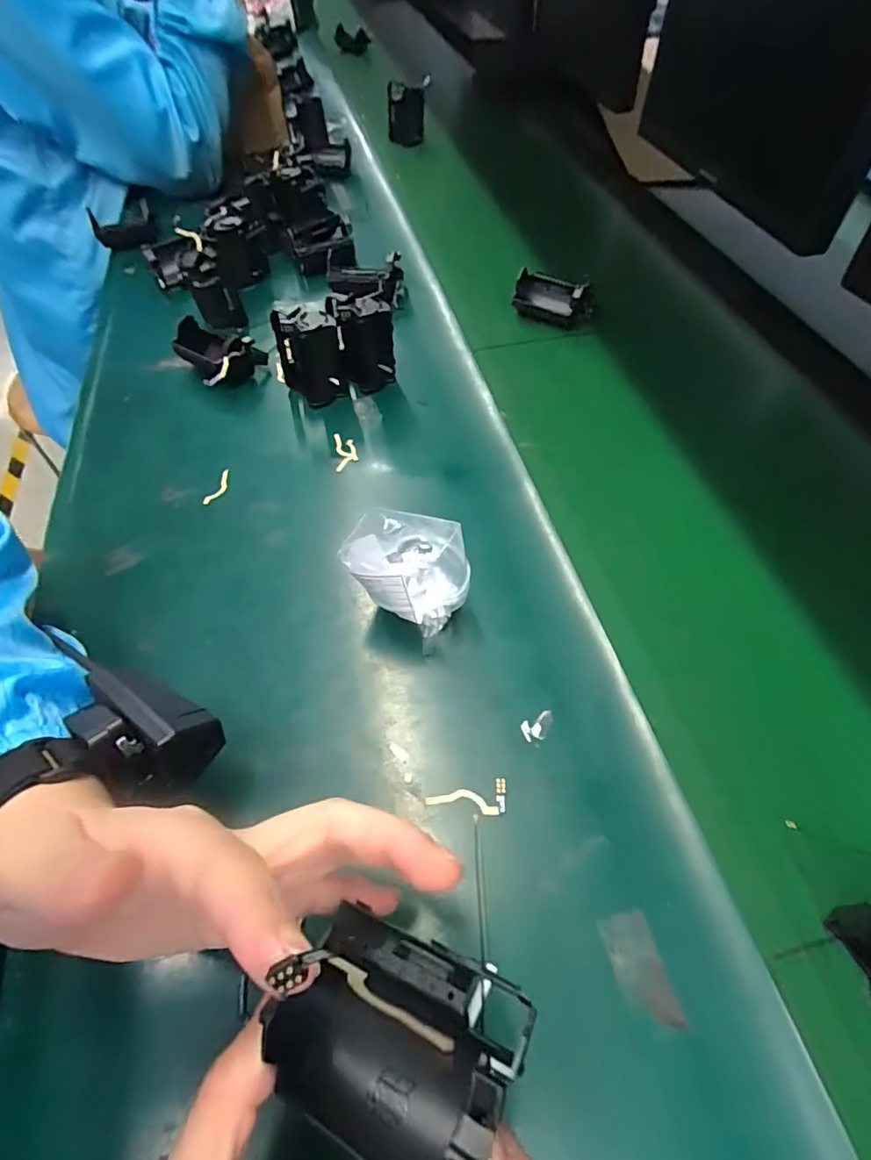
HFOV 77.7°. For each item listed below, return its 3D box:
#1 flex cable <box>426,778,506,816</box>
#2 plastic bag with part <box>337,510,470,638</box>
[{"bbox_3d":[0.017,0.115,0.278,0.042,0.004,0.017,-11,56,-7],"label":"flex cable"},{"bbox_3d":[-0.016,-0.006,0.328,0.071,0.064,0.065,20,58,13],"label":"plastic bag with part"}]

